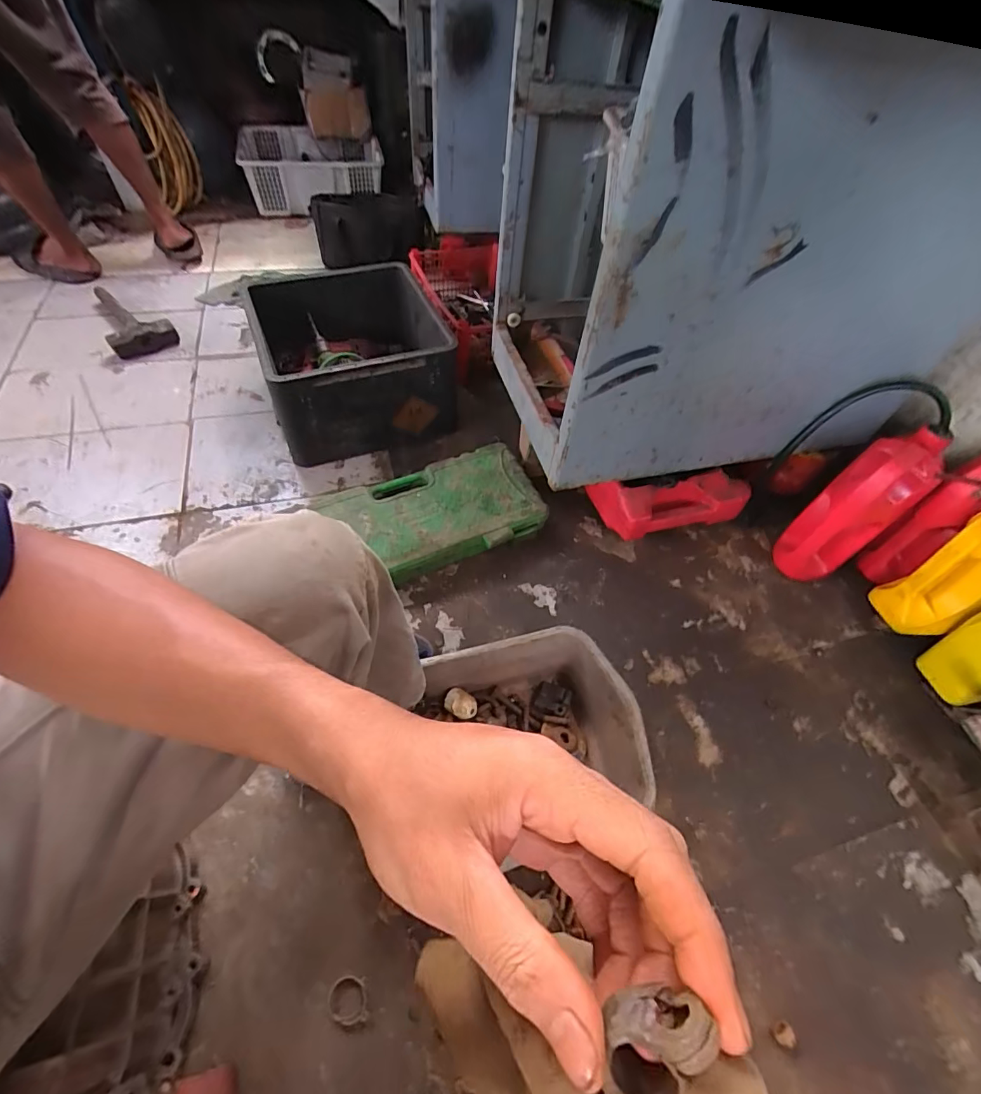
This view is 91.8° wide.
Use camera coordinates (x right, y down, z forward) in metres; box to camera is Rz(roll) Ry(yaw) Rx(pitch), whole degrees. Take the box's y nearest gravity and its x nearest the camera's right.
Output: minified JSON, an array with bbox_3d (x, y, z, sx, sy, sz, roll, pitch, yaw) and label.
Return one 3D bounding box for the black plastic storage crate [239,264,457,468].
[{"bbox_3d":[-0.297,-0.406,1.059,0.368,0.232,0.384,-16,57,-17],"label":"black plastic storage crate"}]

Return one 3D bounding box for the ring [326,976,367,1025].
[{"bbox_3d":[-0.161,0.511,0.536,0.042,0.005,0.042,-9,55,-11],"label":"ring"}]

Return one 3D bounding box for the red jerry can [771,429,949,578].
[{"bbox_3d":[0.643,-0.057,0.855,0.155,0.298,0.110,-28,61,-23],"label":"red jerry can"}]

